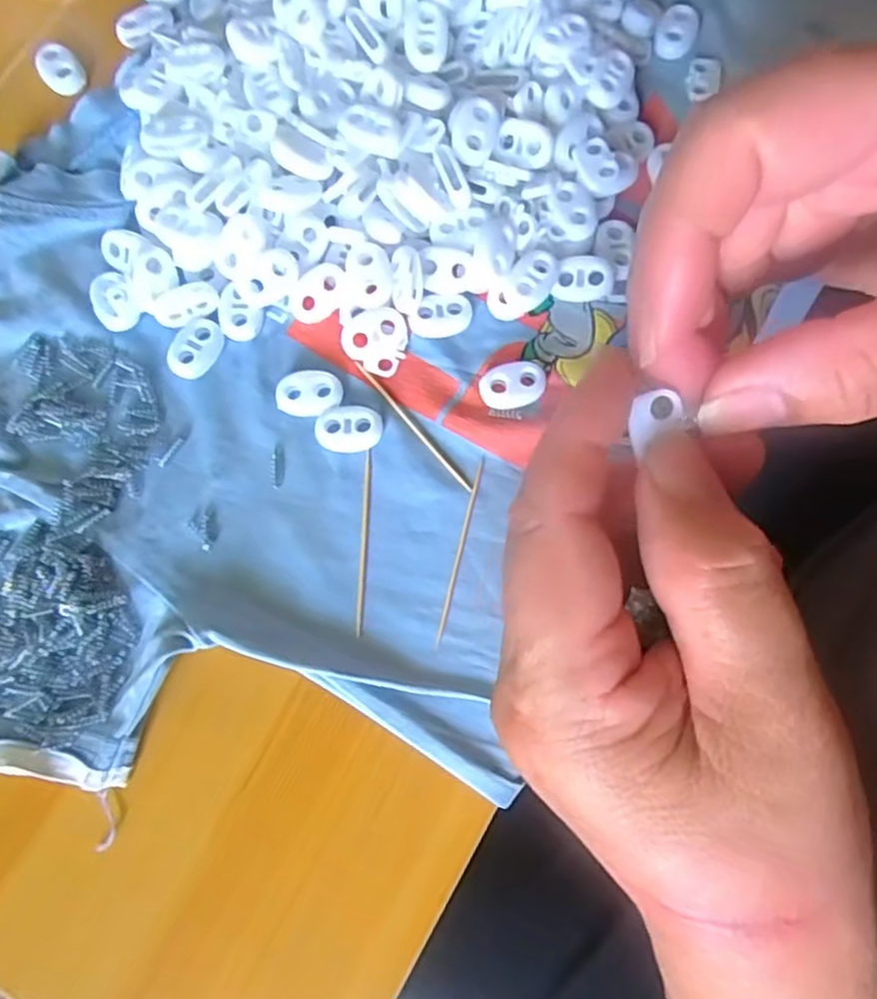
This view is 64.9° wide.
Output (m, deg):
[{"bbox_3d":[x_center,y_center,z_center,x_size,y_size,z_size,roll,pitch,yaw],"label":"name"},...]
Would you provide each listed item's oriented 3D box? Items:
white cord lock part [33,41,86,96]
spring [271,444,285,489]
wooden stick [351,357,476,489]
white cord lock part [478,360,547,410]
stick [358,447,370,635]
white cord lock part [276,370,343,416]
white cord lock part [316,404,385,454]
[{"bbox_3d":[-0.148,-0.169,0.269,0.016,0.007,0.021,-33,79,-6],"label":"white cord lock part"},{"bbox_3d":[-0.054,-0.011,0.232,0.004,0.004,0.014,-3,78,0],"label":"spring"},{"bbox_3d":[-0.009,-0.025,0.234,0.004,0.004,0.059,-41,80,-7],"label":"wooden stick"},{"bbox_3d":[0.025,-0.039,0.234,0.022,0.004,0.016,-14,78,-2],"label":"white cord lock part"},{"bbox_3d":[-0.025,0.013,0.226,0.004,0.004,0.060,1,78,1],"label":"stick"},{"bbox_3d":[-0.044,-0.036,0.235,0.022,0.004,0.015,5,78,2],"label":"white cord lock part"},{"bbox_3d":[-0.030,-0.024,0.232,0.022,0.004,0.016,3,78,2],"label":"white cord lock part"}]

